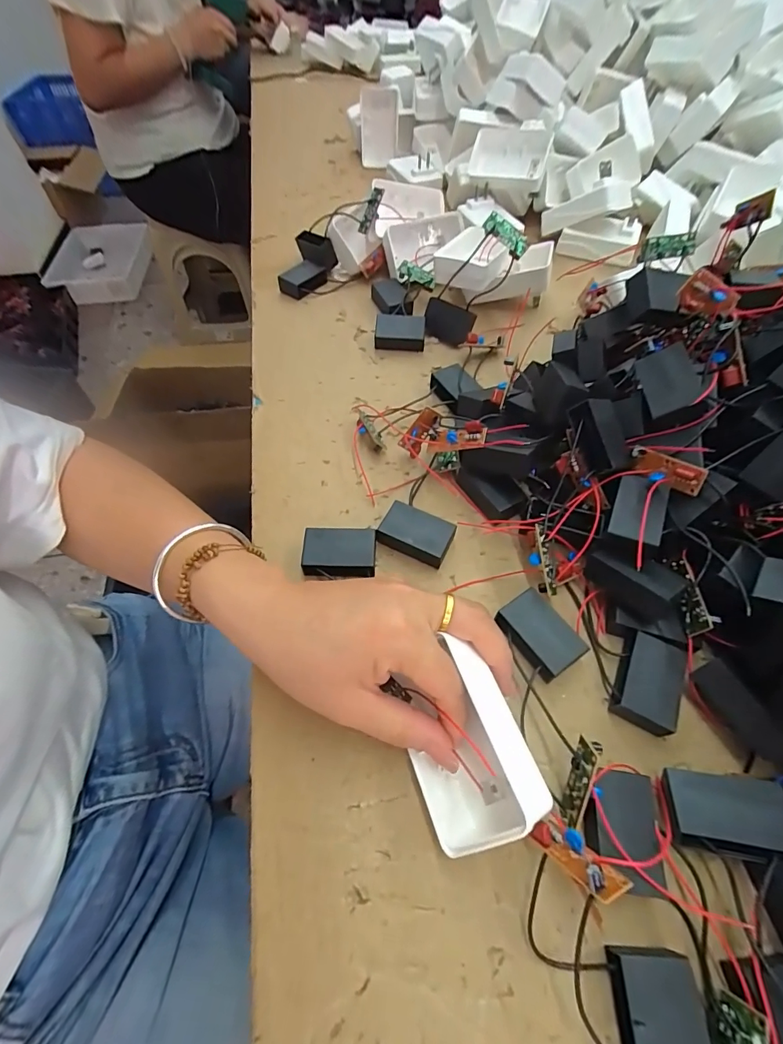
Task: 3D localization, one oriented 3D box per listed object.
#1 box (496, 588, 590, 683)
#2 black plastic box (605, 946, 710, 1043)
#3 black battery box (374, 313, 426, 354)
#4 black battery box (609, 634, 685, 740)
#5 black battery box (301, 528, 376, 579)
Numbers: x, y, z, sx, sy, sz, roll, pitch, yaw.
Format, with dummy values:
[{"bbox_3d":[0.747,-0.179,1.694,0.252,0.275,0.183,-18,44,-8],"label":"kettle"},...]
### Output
[{"bbox_3d":[0.088,0.068,0.258,0.032,0.017,0.047,-31,62,-18],"label":"box"},{"bbox_3d":[0.106,0.202,0.170,0.033,0.018,0.049,1,57,1],"label":"black plastic box"},{"bbox_3d":[0.008,-0.182,0.416,0.047,0.025,0.026,3,57,2],"label":"black battery box"},{"bbox_3d":[0.145,0.091,0.244,0.031,0.017,0.048,26,61,16],"label":"black battery box"},{"bbox_3d":[-0.034,0.023,0.288,0.046,0.018,0.032,1,57,1],"label":"black battery box"}]

